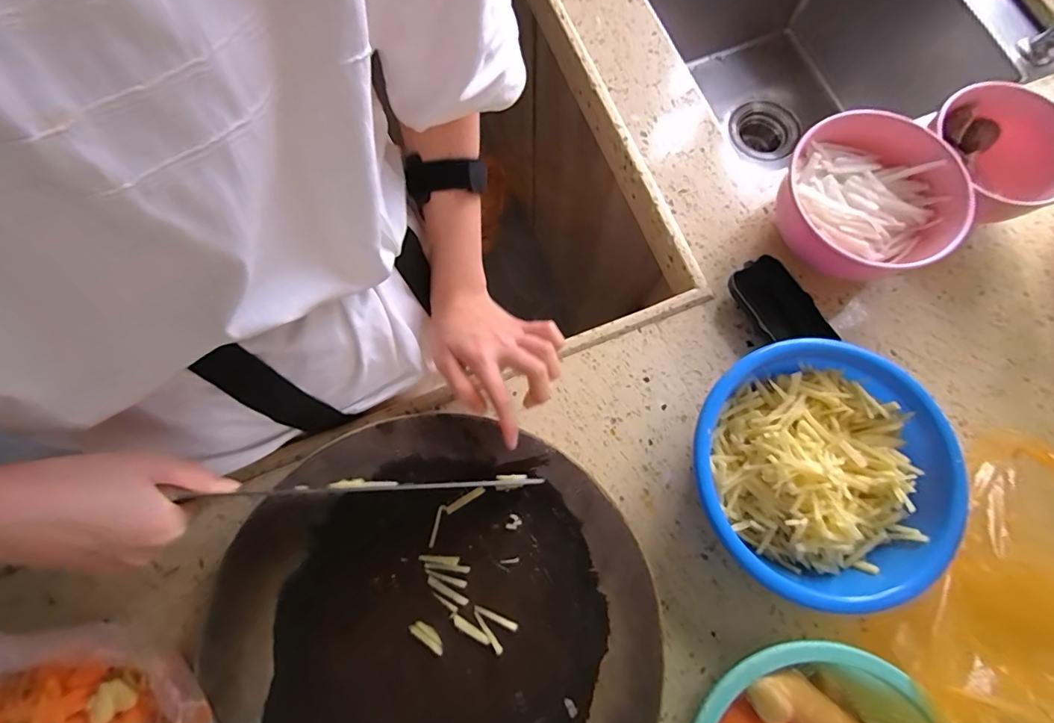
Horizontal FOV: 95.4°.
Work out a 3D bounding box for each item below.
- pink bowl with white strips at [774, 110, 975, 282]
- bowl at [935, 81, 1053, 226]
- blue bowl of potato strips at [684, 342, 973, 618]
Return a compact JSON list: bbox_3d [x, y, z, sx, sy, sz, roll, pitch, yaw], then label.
[{"bbox_3d":[0.304,-0.141,0.445,0.145,0.084,0.142,0,75,1],"label":"pink bowl with white strips"},{"bbox_3d":[0.434,-0.189,0.462,0.118,0.072,0.125,0,75,1],"label":"bowl"},{"bbox_3d":[0.229,0.090,0.391,0.192,0.070,0.187,0,75,1],"label":"blue bowl of potato strips"}]

